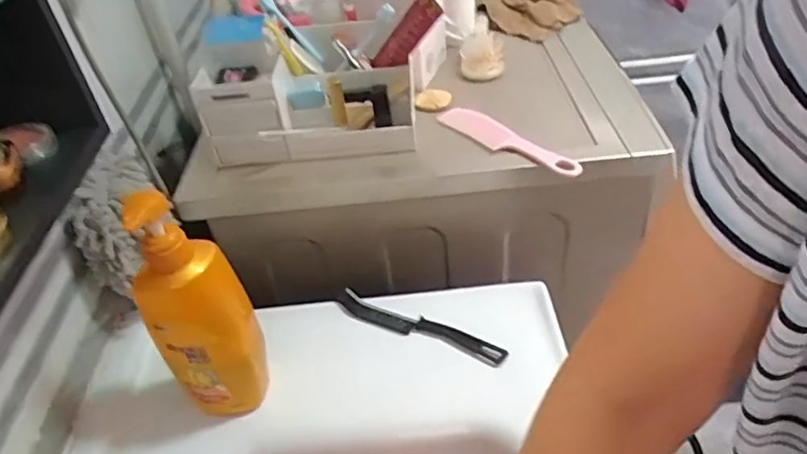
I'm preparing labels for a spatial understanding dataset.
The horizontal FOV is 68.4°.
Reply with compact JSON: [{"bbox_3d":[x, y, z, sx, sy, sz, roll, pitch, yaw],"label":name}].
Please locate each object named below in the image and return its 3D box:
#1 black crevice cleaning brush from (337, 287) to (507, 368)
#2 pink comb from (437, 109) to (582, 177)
[{"bbox_3d":[0.017,0.111,0.666,0.202,0.016,0.027,13,44,23],"label":"black crevice cleaning brush"},{"bbox_3d":[0.122,-0.106,0.723,0.047,0.010,0.204,-31,45,-26],"label":"pink comb"}]

